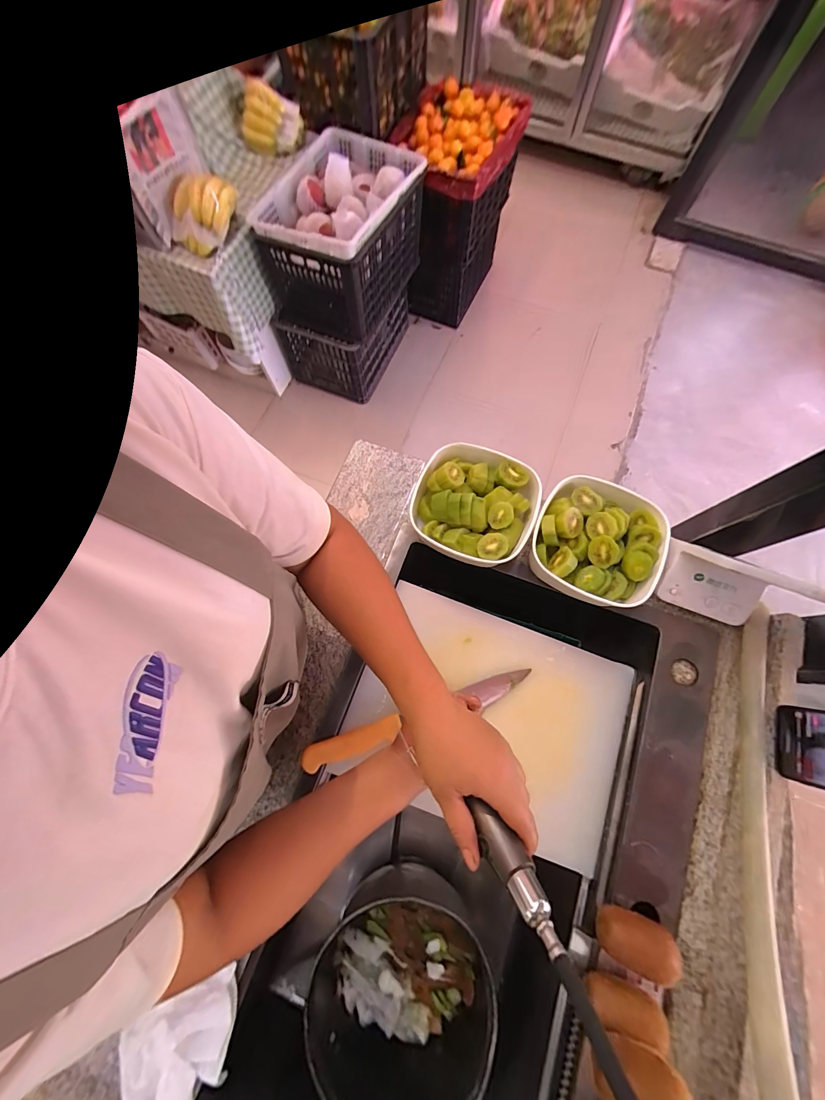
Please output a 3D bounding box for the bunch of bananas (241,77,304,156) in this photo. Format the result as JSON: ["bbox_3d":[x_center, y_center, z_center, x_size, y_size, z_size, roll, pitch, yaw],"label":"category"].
[{"bbox_3d":[-0.440,-1.338,1.156,0.185,0.138,0.110,-19,74,-5],"label":"bunch of bananas"}]

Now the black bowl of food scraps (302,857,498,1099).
[{"bbox_3d":[-0.015,0.602,0.514,0.230,0.135,0.219,0,73,0],"label":"black bowl of food scraps"}]

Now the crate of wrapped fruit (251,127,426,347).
[{"bbox_3d":[-0.243,-1.039,1.267,0.401,0.324,0.483,22,75,7],"label":"crate of wrapped fruit"}]

